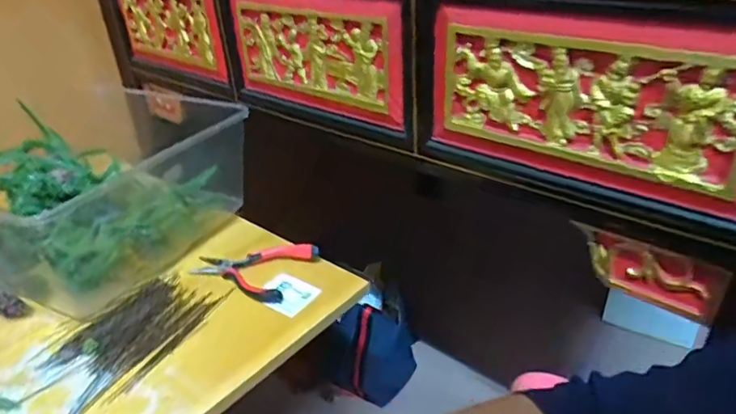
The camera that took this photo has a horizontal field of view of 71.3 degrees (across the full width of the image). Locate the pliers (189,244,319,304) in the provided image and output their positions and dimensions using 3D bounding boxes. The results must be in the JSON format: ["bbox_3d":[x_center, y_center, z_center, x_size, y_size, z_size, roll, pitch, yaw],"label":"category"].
[{"bbox_3d":[-0.135,0.062,0.593,0.132,0.019,0.089,14,34,25],"label":"pliers"}]

